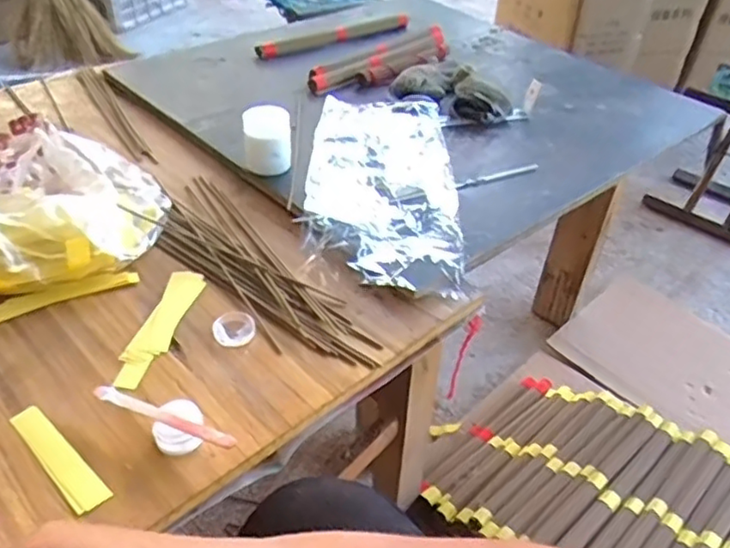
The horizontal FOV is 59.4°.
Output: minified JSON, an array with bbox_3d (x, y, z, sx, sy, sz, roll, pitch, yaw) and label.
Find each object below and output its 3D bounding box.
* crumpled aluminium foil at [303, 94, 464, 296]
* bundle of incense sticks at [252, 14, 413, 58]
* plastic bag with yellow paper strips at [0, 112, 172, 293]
[{"bbox_3d":[0.022,-0.122,0.783,0.173,0.030,0.393,3,39,-1],"label":"crumpled aluminium foil"},{"bbox_3d":[-0.045,-0.444,1.177,0.348,0.019,0.033,-26,48,-32],"label":"bundle of incense sticks"},{"bbox_3d":[-0.348,-0.084,0.677,0.258,0.087,0.239,24,43,23],"label":"plastic bag with yellow paper strips"}]

